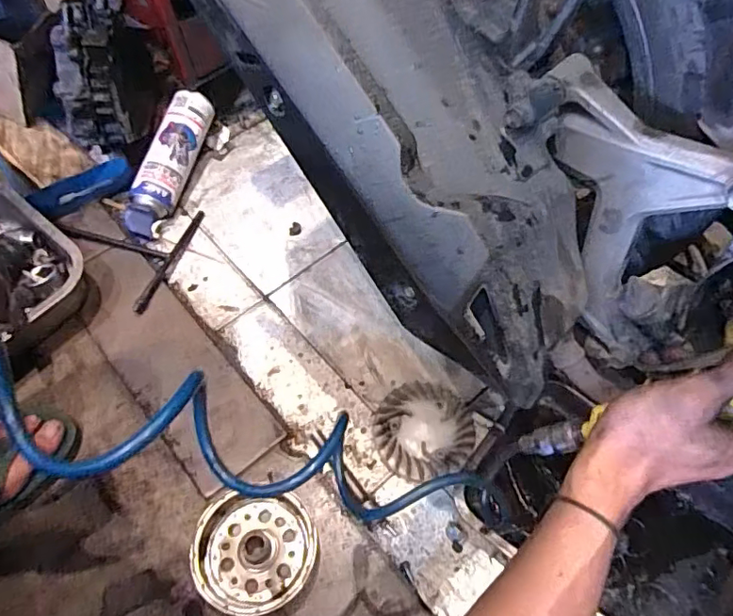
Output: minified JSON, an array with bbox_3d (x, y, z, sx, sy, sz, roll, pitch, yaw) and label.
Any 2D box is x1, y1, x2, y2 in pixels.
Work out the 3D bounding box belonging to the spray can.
[{"bbox_3d":[-0.302,-0.219,0.823,0.061,0.058,0.243,16,76,8],"label":"spray can"}]

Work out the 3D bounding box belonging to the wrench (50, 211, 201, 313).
[{"bbox_3d":[-0.364,-0.092,0.783,0.183,0.014,0.187,14,59,7],"label":"wrench"}]

